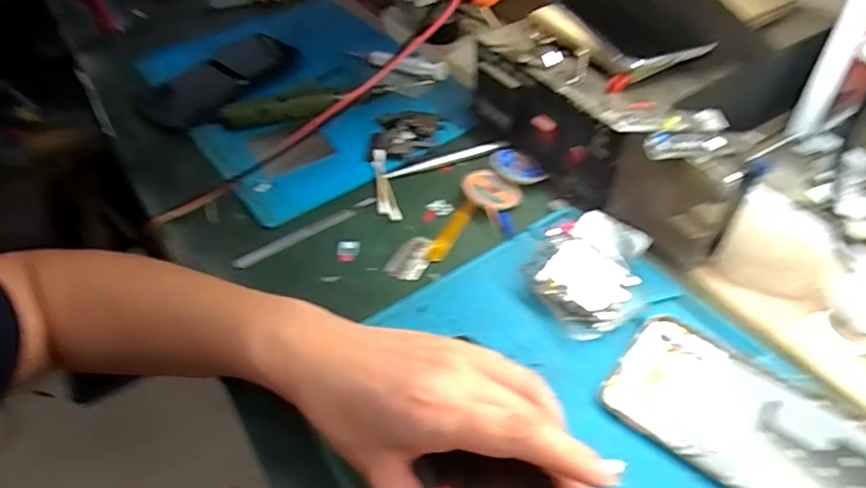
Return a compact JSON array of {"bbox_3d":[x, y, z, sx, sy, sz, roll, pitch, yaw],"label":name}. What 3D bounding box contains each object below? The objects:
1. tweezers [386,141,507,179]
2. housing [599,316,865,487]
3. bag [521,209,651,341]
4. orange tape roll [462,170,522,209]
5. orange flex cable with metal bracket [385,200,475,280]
[{"bbox_3d":[0.010,-0.074,0.491,0.106,0.008,0.015,-15,47,-7],"label":"tweezers"},{"bbox_3d":[0.178,0.103,0.304,0.160,0.005,0.072,31,58,30],"label":"housing"},{"bbox_3d":[0.107,0.018,0.380,0.080,0.020,0.075,-26,50,-17],"label":"bag"},{"bbox_3d":[0.047,-0.043,0.453,0.044,0.012,0.035,31,58,30],"label":"orange tape roll"},{"bbox_3d":[0.004,-0.002,0.429,0.091,0.004,0.030,-38,54,-25],"label":"orange flex cable with metal bracket"}]

